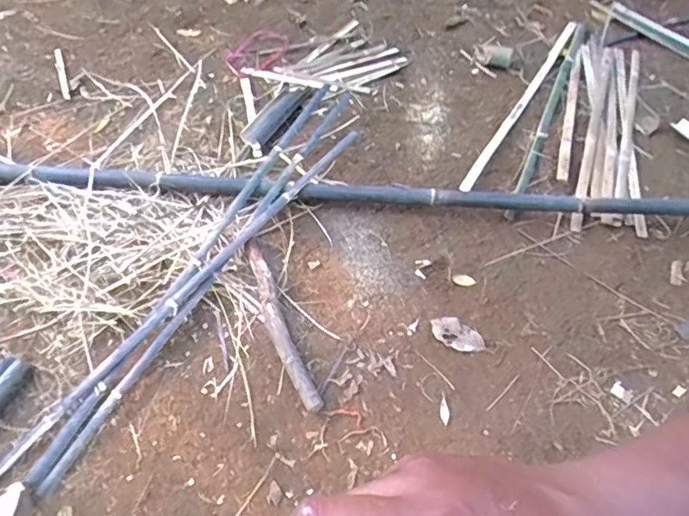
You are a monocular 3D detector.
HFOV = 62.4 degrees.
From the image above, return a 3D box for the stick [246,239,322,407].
[{"bbox_3d":[-0.187,0.176,1.591,0.065,0.038,0.565,-19,52,-12],"label":"stick"}]

